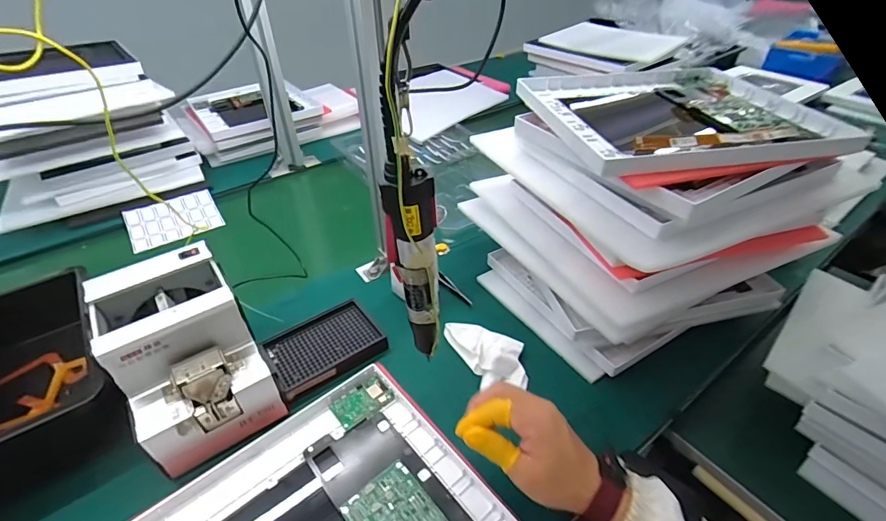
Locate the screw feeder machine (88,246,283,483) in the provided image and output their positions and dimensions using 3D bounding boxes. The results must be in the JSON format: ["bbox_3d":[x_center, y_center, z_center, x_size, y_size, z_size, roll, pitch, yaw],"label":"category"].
[{"bbox_3d":[-0.270,0.097,0.466,0.130,0.140,0.177,-27,45,-28],"label":"screw feeder machine"}]

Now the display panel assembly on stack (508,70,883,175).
[{"bbox_3d":[0.273,-0.179,0.529,0.312,0.034,0.258,-8,39,-8],"label":"display panel assembly on stack"}]

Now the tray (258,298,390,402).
[{"bbox_3d":[-0.150,0.108,0.550,0.137,0.015,0.097,-26,45,-28],"label":"tray"}]

